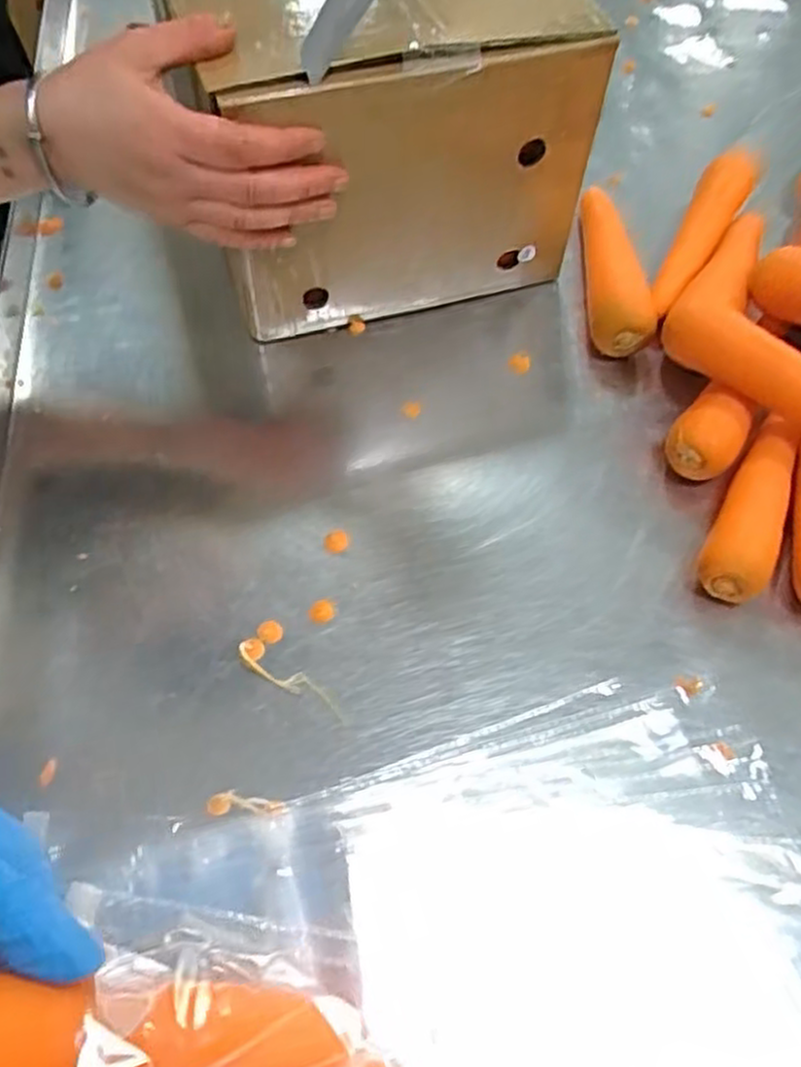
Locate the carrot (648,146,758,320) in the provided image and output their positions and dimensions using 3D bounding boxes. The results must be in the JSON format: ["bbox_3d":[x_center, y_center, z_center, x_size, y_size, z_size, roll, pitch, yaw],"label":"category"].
[{"bbox_3d":[0.224,-0.224,0.583,0.036,0.033,0.200,28,62,14],"label":"carrot"}]

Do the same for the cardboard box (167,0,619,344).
[{"bbox_3d":[-0.047,-0.352,0.561,0.221,0.189,0.379,-15,61,-11],"label":"cardboard box"}]

